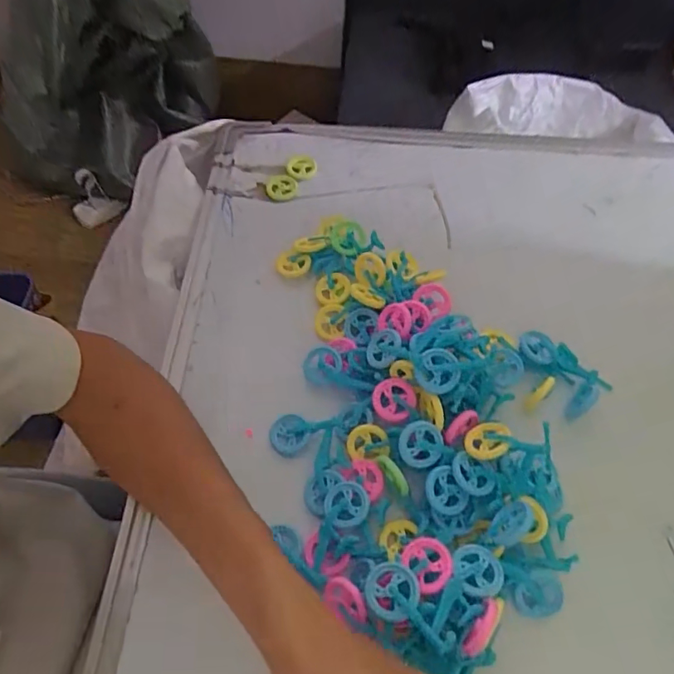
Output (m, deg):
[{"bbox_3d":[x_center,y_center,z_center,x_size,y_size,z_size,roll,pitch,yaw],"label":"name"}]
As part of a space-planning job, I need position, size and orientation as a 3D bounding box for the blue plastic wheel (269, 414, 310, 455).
[{"bbox_3d":[-0.034,0.069,0.361,0.027,0.006,0.027,1,58,-1],"label":"blue plastic wheel"}]

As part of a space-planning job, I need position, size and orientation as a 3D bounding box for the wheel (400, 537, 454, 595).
[{"bbox_3d":[0.053,0.130,0.291,0.026,0.008,0.029,-23,62,-15],"label":"wheel"}]

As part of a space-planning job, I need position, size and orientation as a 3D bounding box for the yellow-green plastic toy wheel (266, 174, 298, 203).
[{"bbox_3d":[-0.053,-0.144,0.487,0.028,0.009,0.028,1,58,-1],"label":"yellow-green plastic toy wheel"}]

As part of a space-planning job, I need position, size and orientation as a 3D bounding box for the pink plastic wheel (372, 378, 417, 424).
[{"bbox_3d":[0.040,0.044,0.350,0.030,0.005,0.030,-1,77,6],"label":"pink plastic wheel"}]

